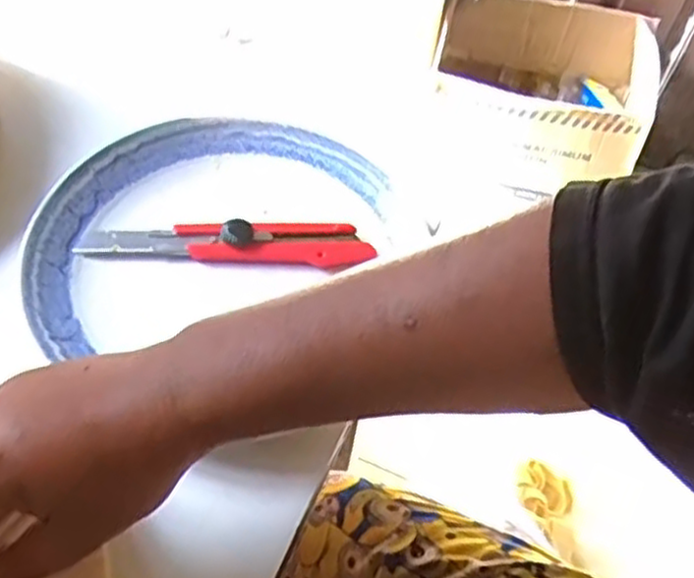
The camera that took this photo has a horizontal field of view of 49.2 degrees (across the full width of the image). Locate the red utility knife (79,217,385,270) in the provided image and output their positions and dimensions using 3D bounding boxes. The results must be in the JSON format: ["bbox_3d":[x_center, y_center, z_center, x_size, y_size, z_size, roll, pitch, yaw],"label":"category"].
[{"bbox_3d":[-0.083,-0.032,0.521,0.195,0.017,0.031,2,54,-4],"label":"red utility knife"}]

